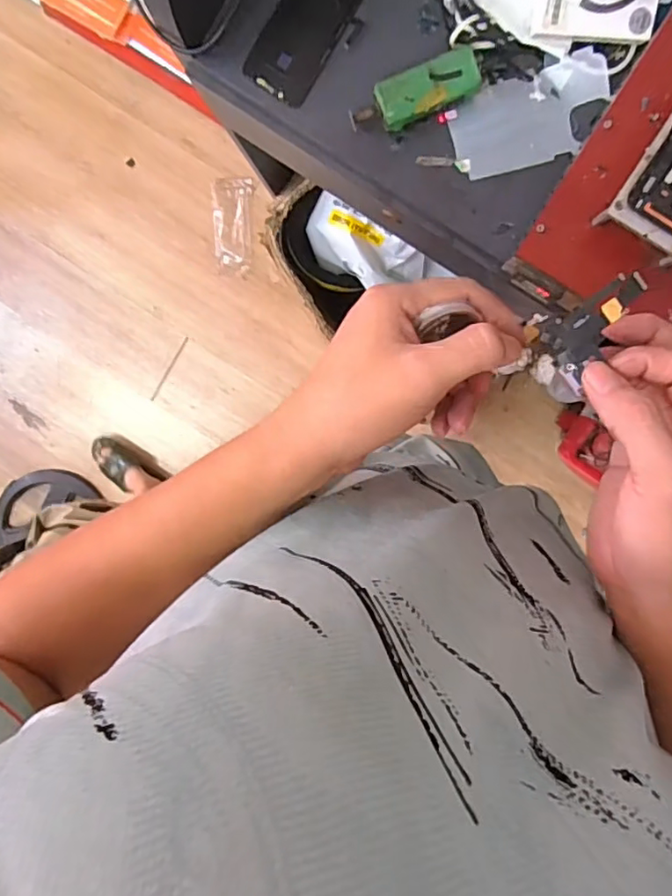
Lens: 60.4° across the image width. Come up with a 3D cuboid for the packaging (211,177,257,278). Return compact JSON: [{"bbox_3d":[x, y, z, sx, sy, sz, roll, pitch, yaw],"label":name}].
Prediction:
[{"bbox_3d":[-0.251,-0.535,1.393,0.103,0.022,0.230,5,98,5],"label":"packaging"}]

